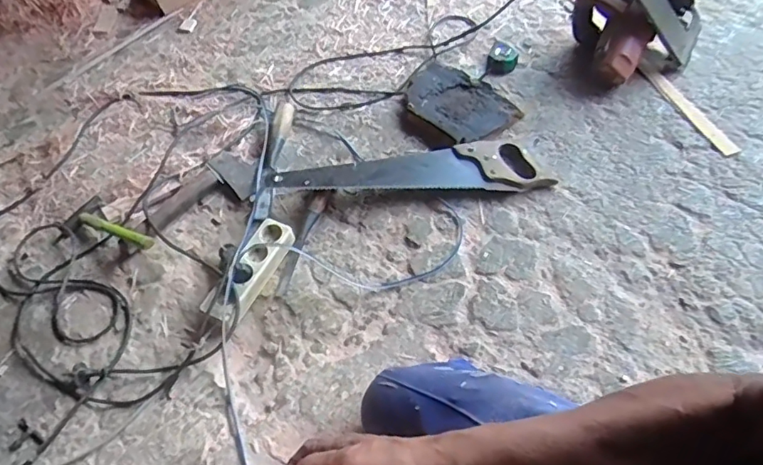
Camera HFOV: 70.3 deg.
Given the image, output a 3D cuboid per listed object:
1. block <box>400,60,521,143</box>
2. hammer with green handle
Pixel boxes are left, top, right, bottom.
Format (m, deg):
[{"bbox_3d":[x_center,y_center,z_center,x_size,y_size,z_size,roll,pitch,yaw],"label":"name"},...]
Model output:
[{"bbox_3d":[0.150,-0.272,1.128,0.175,0.031,0.248,-33,59,-18],"label":"block"},{"bbox_3d":[-0.489,-0.005,0.965,0.240,0.025,0.106,14,56,32],"label":"hammer with green handle"}]

